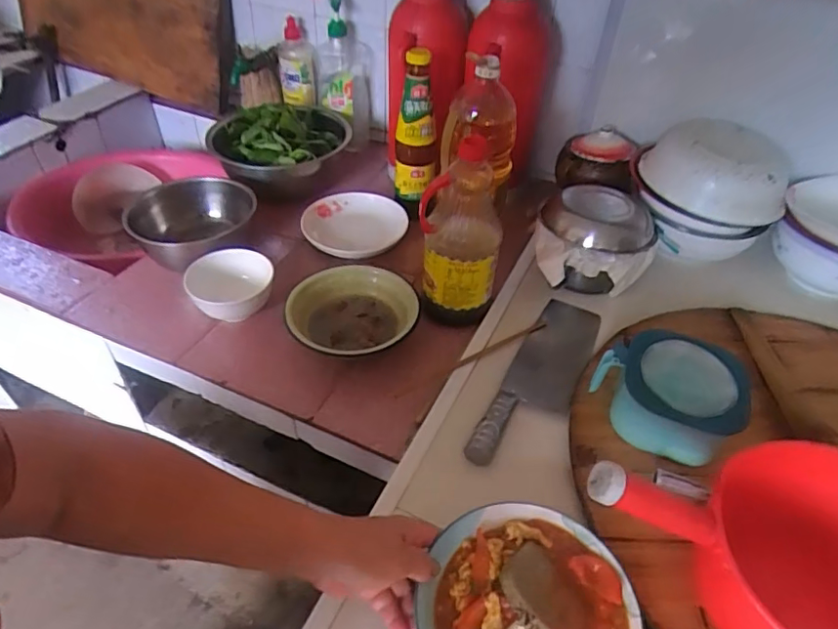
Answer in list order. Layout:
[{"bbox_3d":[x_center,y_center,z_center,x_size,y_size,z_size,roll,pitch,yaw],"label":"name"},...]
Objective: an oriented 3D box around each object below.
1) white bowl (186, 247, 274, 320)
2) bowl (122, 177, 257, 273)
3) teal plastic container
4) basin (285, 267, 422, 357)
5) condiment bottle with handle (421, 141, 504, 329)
[{"bbox_3d":[-0.258,-0.030,0.781,0.114,0.085,0.106,5,44,3],"label":"white bowl"},{"bbox_3d":[-0.344,-0.137,0.866,0.176,0.081,0.193,2,43,-2],"label":"bowl"},{"bbox_3d":[0.271,0.081,0.616,0.152,0.087,0.120,22,47,20],"label":"teal plastic container"},{"bbox_3d":[-0.086,0.005,0.761,0.162,0.062,0.165,0,44,0],"label":"basin"},{"bbox_3d":[0.053,-0.107,0.737,0.101,0.246,0.112,3,44,1],"label":"condiment bottle with handle"}]

